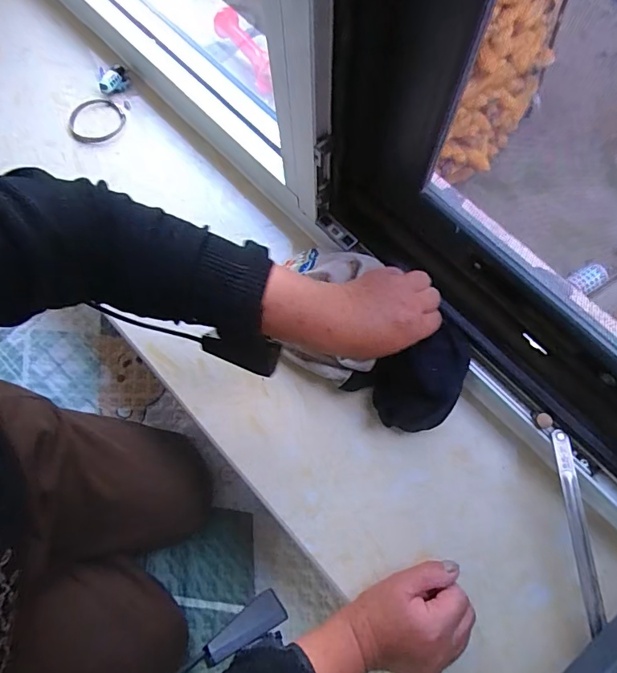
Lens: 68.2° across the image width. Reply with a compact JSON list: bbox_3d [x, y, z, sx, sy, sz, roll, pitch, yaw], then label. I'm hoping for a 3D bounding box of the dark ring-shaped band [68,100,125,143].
[{"bbox_3d":[-0.273,-0.279,0.595,0.069,0.006,0.067,-33,75,-7],"label":"dark ring-shaped band"}]

